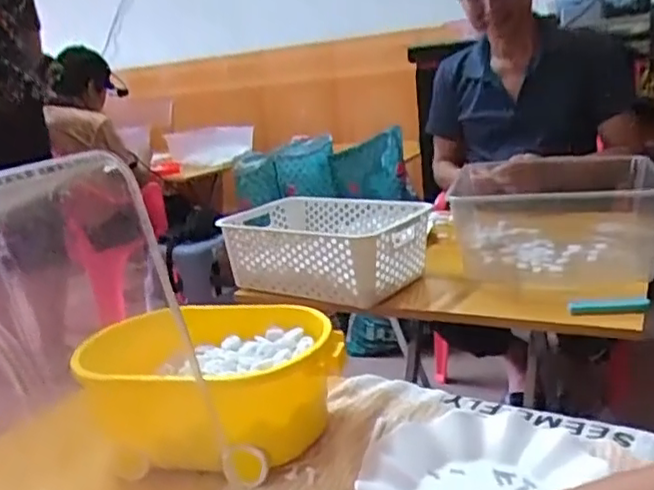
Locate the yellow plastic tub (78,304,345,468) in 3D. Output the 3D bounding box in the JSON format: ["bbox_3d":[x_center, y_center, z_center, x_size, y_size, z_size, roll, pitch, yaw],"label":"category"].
[{"bbox_3d":[-0.094,0.132,0.602,0.227,0.107,0.168,-1,16,19],"label":"yellow plastic tub"}]

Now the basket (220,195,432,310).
[{"bbox_3d":[-0.007,0.002,1.045,0.310,0.106,0.190,5,19,36],"label":"basket"}]

